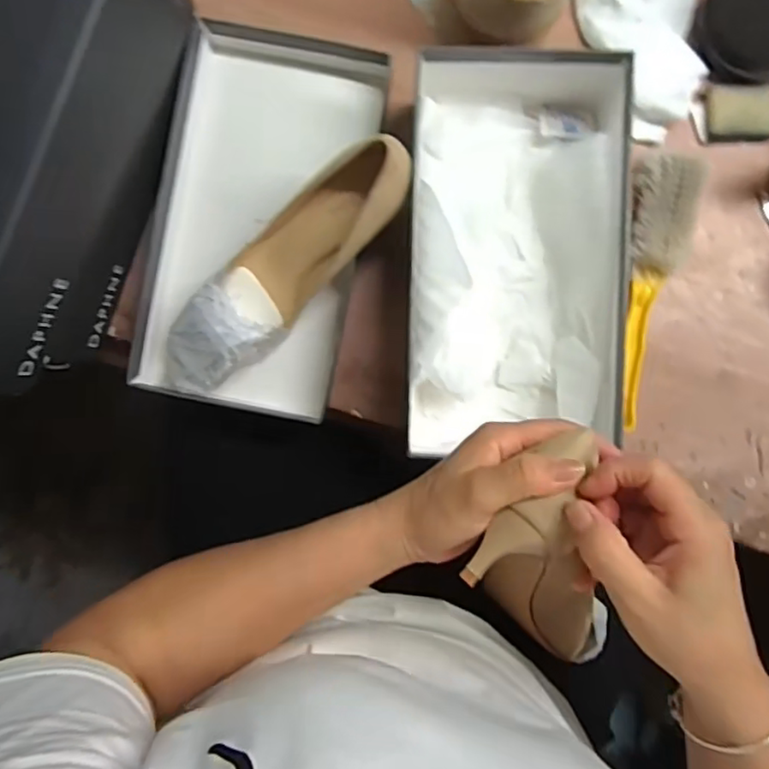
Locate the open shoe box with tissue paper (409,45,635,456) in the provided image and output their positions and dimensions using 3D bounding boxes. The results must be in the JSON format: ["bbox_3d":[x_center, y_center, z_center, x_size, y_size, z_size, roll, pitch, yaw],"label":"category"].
[{"bbox_3d":[0.097,-0.106,0.481,0.157,0.087,0.311,2,92,1],"label":"open shoe box with tissue paper"}]

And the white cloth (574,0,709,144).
[{"bbox_3d":[0.215,-0.297,0.512,0.100,0.030,0.173,-3,92,1],"label":"white cloth"}]

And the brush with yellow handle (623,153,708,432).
[{"bbox_3d":[0.221,-0.078,0.517,0.056,0.036,0.222,11,92,1],"label":"brush with yellow handle"}]

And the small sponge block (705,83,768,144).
[{"bbox_3d":[0.302,-0.231,0.518,0.061,0.011,0.047,2,92,1],"label":"small sponge block"}]

